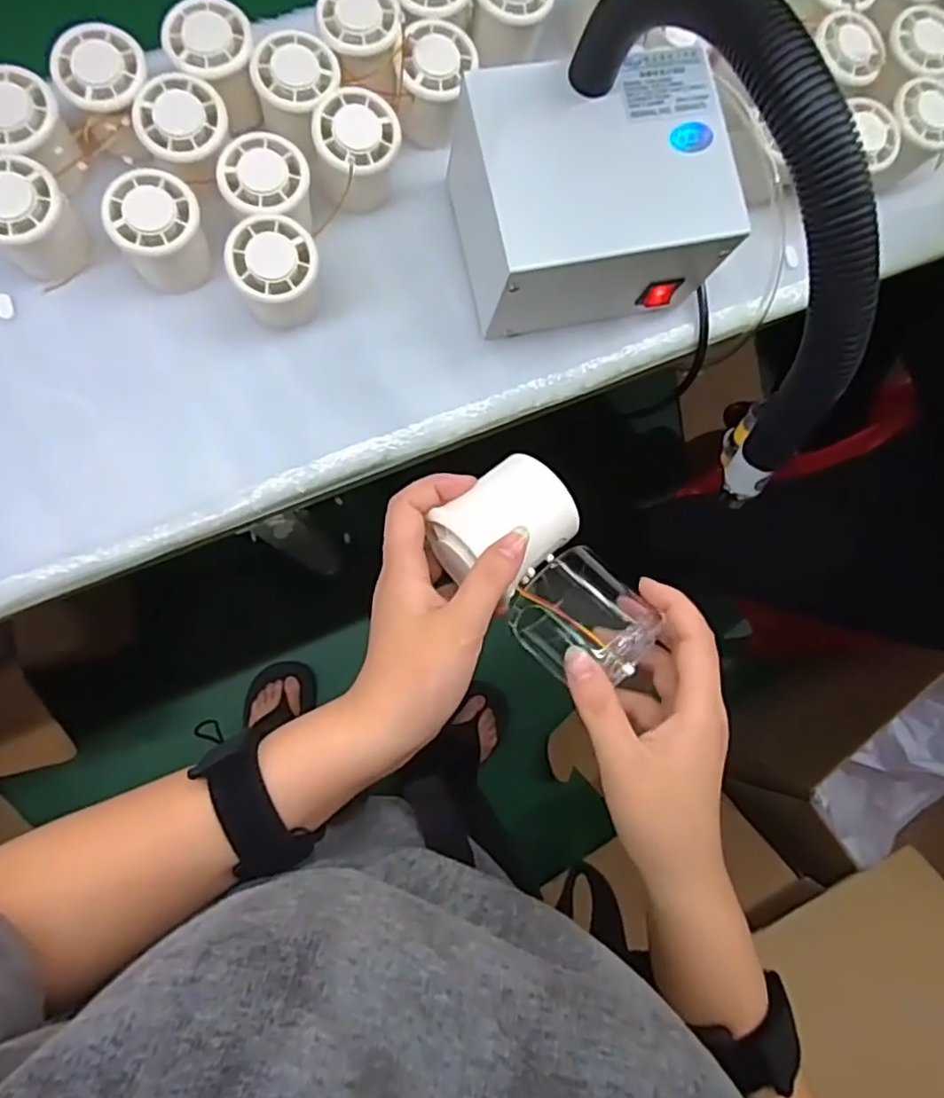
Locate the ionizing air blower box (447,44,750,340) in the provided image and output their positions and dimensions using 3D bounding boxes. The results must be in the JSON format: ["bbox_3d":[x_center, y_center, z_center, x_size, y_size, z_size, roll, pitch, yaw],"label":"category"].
[{"bbox_3d":[0.080,-0.238,0.462,0.165,0.112,0.133,-8,85,-8],"label":"ionizing air blower box"}]

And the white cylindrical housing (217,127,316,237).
[{"bbox_3d":[-0.136,-0.237,0.462,0.056,0.060,0.057,1,84,-7],"label":"white cylindrical housing"}]

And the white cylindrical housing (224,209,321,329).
[{"bbox_3d":[-0.130,-0.181,0.455,0.053,0.061,0.054,1,84,-7],"label":"white cylindrical housing"}]

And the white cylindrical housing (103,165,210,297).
[{"bbox_3d":[-0.202,-0.207,0.448,0.053,0.059,0.054,1,84,-7],"label":"white cylindrical housing"}]

